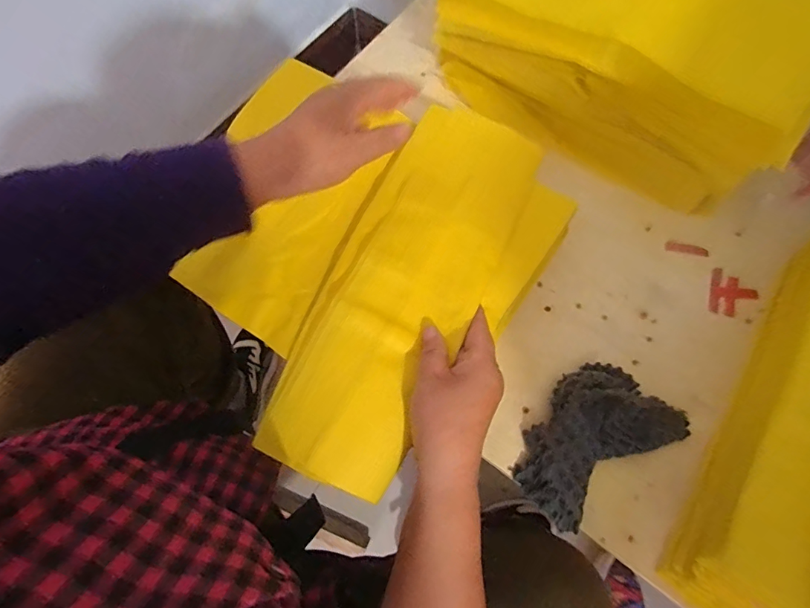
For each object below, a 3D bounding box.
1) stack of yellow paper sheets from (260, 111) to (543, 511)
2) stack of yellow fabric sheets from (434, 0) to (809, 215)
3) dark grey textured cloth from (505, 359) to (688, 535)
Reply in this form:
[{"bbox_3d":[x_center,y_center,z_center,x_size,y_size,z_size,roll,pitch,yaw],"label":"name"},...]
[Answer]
[{"bbox_3d":[0.004,-0.028,0.380,0.129,0.029,0.354,24,71,9],"label":"stack of yellow paper sheets"},{"bbox_3d":[0.256,-0.308,0.491,0.361,0.142,0.273,35,73,12],"label":"stack of yellow fabric sheets"},{"bbox_3d":[0.171,0.116,0.398,0.158,0.031,0.099,-33,73,-11],"label":"dark grey textured cloth"}]

